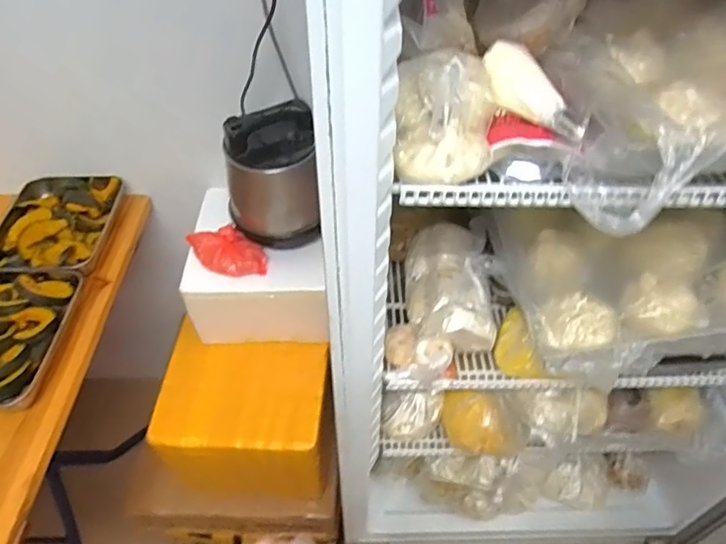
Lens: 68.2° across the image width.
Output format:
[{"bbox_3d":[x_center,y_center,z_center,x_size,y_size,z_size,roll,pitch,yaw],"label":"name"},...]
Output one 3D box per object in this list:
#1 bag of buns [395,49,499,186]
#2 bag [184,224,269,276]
[{"bbox_3d":[0.076,-0.148,0.490,0.094,0.073,0.125,6,49,5],"label":"bag of buns"},{"bbox_3d":[-0.246,-0.037,0.970,0.152,0.046,0.076,15,50,12],"label":"bag"}]

